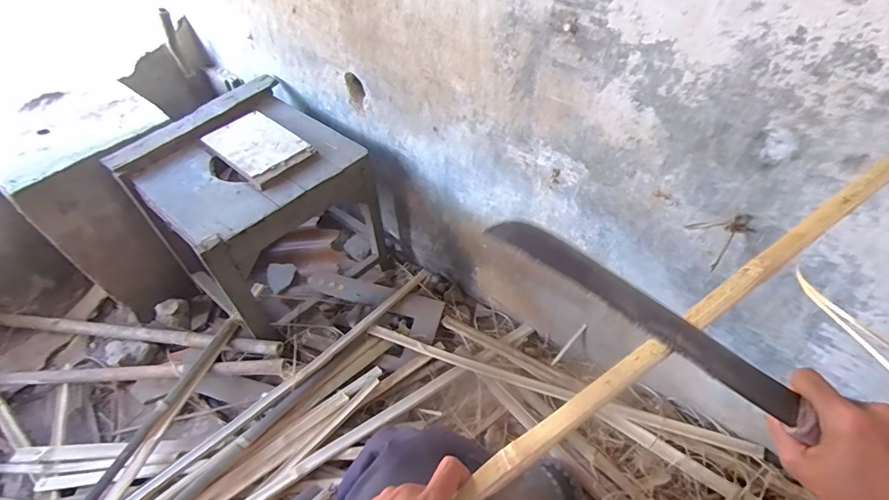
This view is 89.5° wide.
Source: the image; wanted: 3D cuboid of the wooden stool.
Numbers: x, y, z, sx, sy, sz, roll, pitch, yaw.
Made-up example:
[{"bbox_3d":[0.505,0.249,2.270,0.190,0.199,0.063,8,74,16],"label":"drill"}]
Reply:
[{"bbox_3d":[-0.448,-0.090,1.157,0.448,0.433,0.428,32,59,29],"label":"wooden stool"}]

